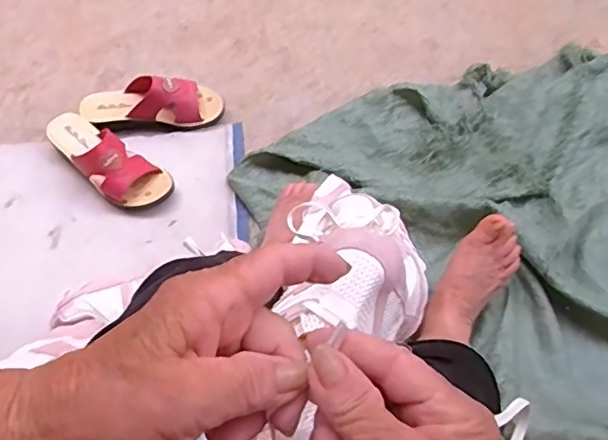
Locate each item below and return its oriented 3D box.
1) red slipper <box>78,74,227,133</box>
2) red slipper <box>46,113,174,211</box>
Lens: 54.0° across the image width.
[{"bbox_3d":[-0.246,-0.188,0.963,0.224,0.075,0.079,-6,65,-2],"label":"red slipper"},{"bbox_3d":[-0.315,-0.103,0.914,0.207,0.076,0.084,36,71,16],"label":"red slipper"}]

